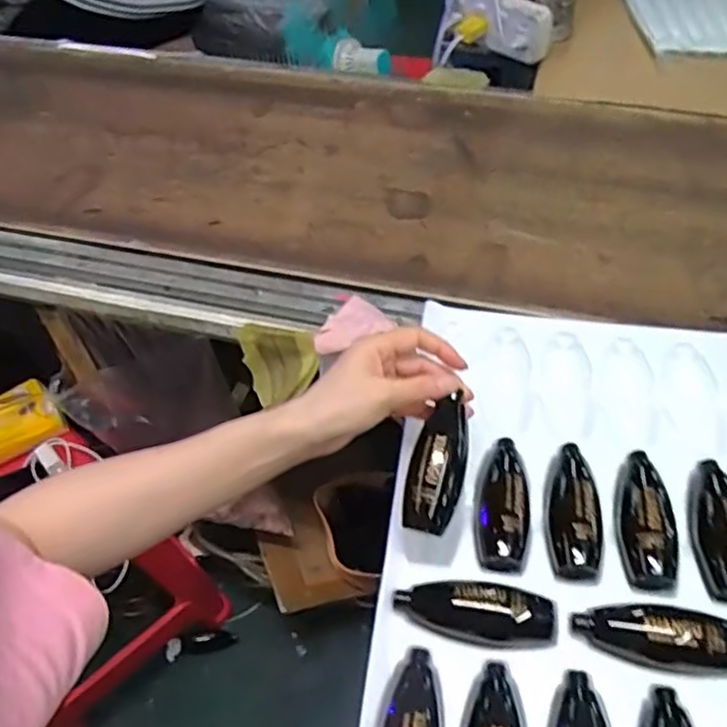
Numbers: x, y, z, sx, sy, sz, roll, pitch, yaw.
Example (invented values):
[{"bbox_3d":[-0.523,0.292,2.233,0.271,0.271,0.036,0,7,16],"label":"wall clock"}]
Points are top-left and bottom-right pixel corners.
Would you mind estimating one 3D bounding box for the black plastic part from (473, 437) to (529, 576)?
[{"bbox_3d":[0.103,0.100,0.479,0.038,0.028,0.106,6,51,8],"label":"black plastic part"}]

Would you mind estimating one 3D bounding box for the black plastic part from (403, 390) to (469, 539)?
[{"bbox_3d":[0.050,0.070,0.441,0.035,0.024,0.088,13,72,14],"label":"black plastic part"}]

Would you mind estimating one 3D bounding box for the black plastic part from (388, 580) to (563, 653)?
[{"bbox_3d":[0.073,0.162,0.424,0.102,0.016,0.039,1,51,4],"label":"black plastic part"}]

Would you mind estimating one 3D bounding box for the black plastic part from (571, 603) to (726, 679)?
[{"bbox_3d":[0.190,0.170,0.410,0.102,0.020,0.043,5,51,8],"label":"black plastic part"}]

